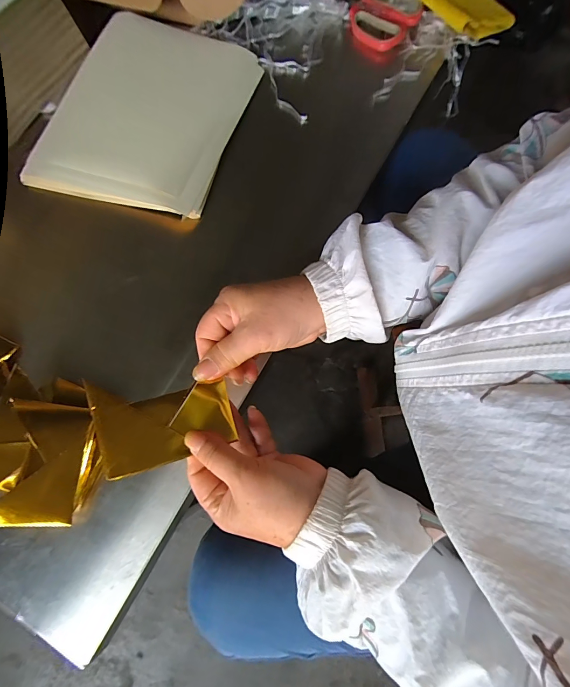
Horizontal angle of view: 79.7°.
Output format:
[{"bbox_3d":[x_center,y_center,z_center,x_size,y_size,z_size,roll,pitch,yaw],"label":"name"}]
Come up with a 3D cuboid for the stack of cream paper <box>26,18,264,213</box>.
[{"bbox_3d":[-0.167,-0.275,0.400,0.206,0.027,0.238,15,78,3],"label":"stack of cream paper"}]

